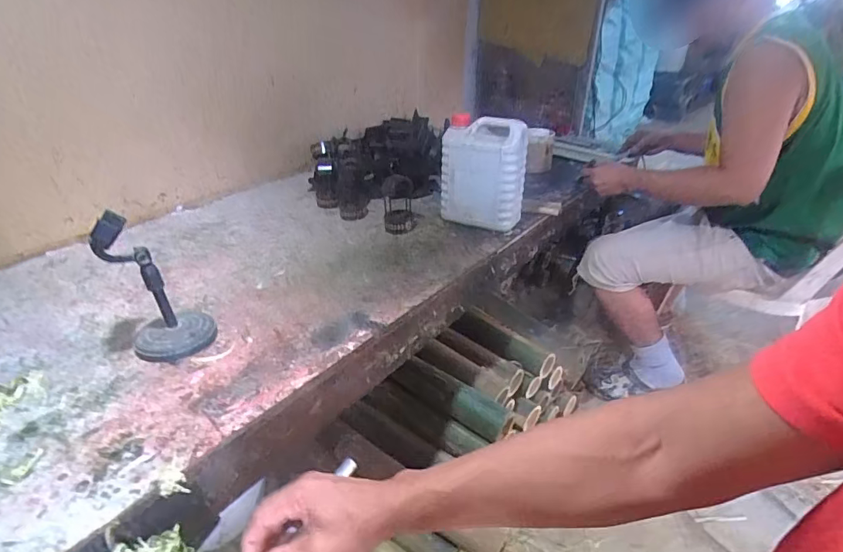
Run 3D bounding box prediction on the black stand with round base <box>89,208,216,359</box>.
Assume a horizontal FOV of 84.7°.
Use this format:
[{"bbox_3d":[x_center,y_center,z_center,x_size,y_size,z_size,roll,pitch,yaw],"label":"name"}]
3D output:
[{"bbox_3d":[-0.371,0.014,0.653,0.116,0.195,0.107,-17,34,-28],"label":"black stand with round base"}]

